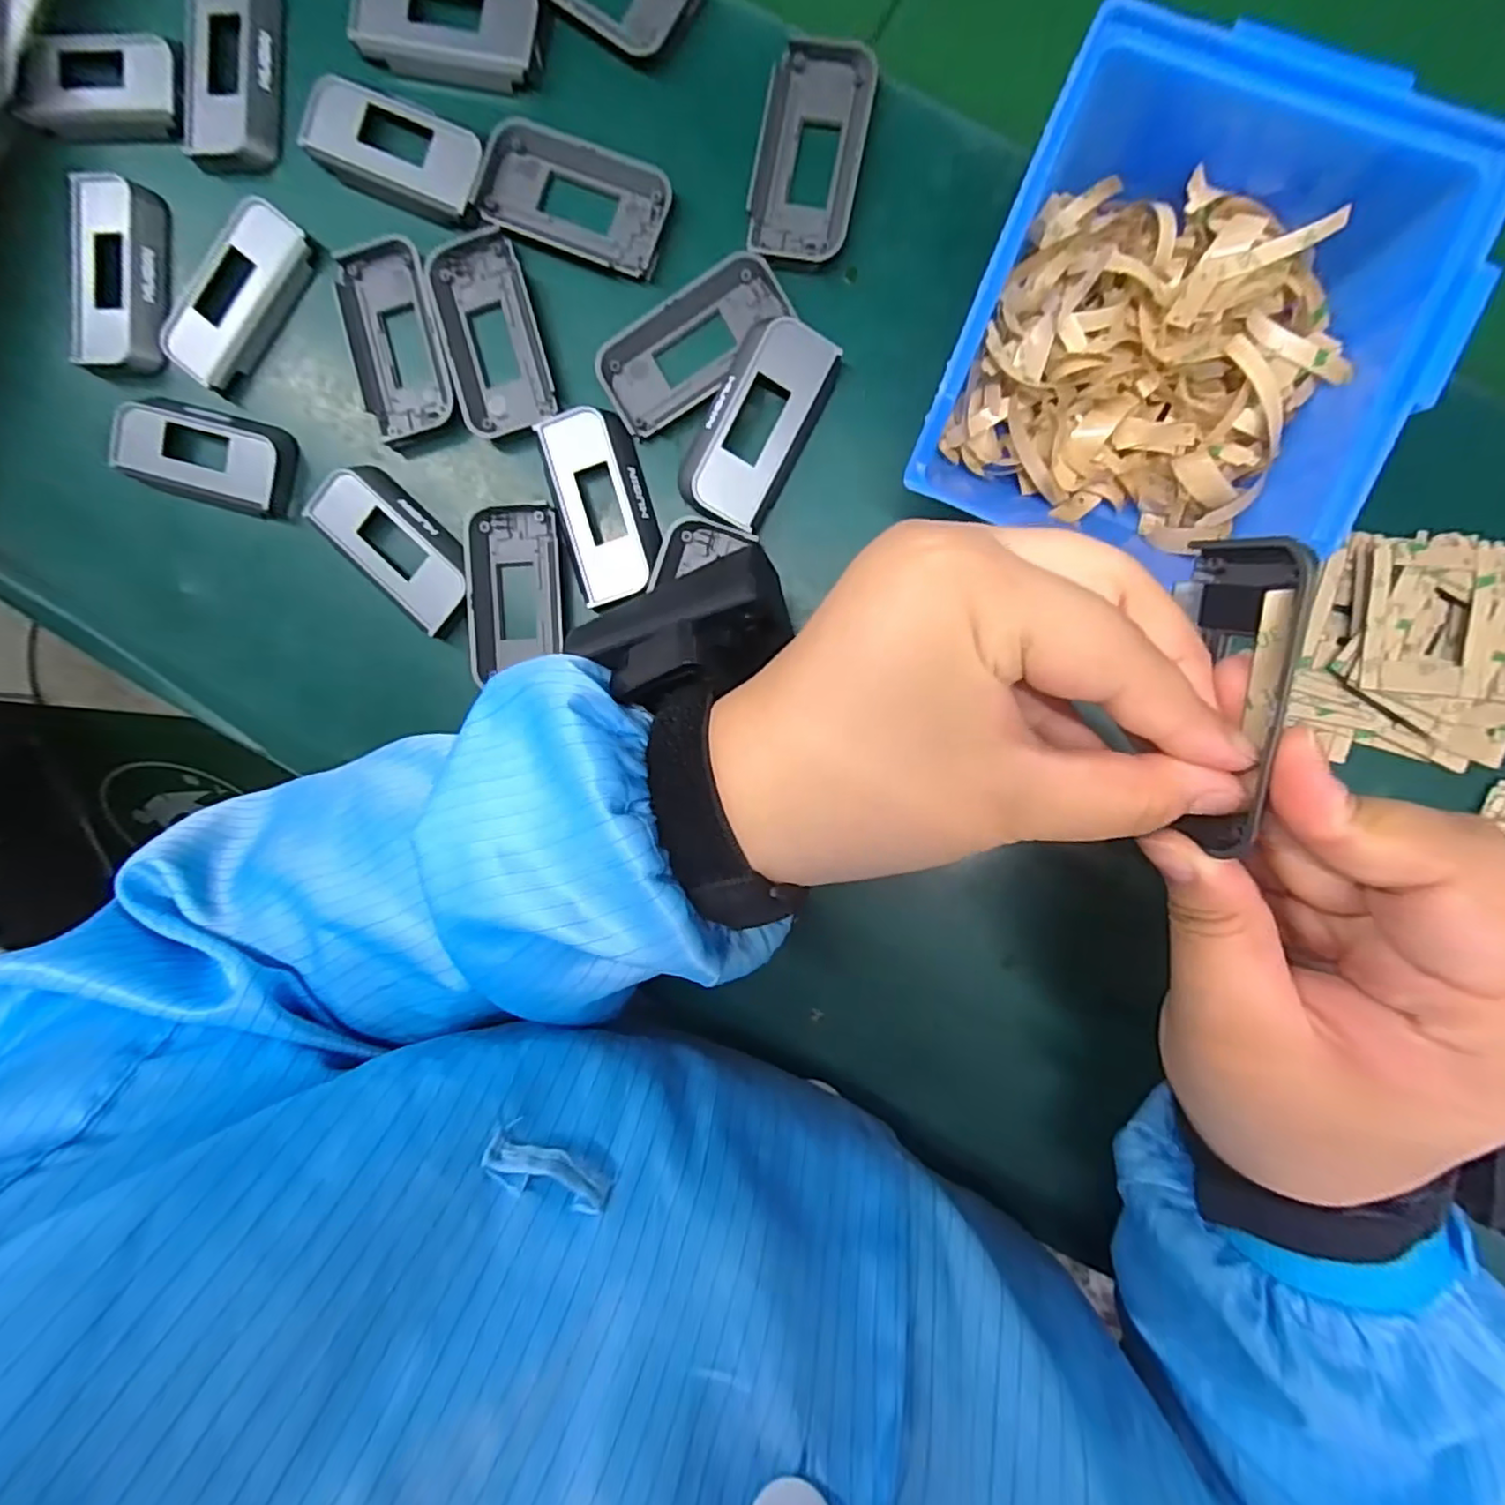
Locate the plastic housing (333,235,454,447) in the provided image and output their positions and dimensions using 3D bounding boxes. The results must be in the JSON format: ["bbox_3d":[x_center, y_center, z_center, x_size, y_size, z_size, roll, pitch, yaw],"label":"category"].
[{"bbox_3d":[-0.143,-0.165,0.263,0.037,0.012,0.075,-11,92,4],"label":"plastic housing"}]

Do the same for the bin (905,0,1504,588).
[{"bbox_3d":[0.133,-0.134,0.212,0.122,0.065,0.133,20,94,3],"label":"bin"}]

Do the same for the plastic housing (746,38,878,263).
[{"bbox_3d":[0.022,-0.221,0.244,0.039,0.010,0.075,11,93,3],"label":"plastic housing"}]

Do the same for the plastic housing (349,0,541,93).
[{"bbox_3d":[-0.116,-0.278,0.249,0.071,0.007,0.033,15,93,3],"label":"plastic housing"}]

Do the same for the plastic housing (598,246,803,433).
[{"bbox_3d":[-0.022,-0.157,0.251,0.075,0.008,0.035,-32,90,5],"label":"plastic housing"}]

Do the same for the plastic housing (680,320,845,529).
[{"bbox_3d":[0.001,-0.124,0.249,0.037,0.014,0.074,28,94,2],"label":"plastic housing"}]

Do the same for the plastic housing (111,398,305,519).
[{"bbox_3d":[-0.227,-0.123,0.271,0.071,0.010,0.037,15,93,3],"label":"plastic housing"}]

